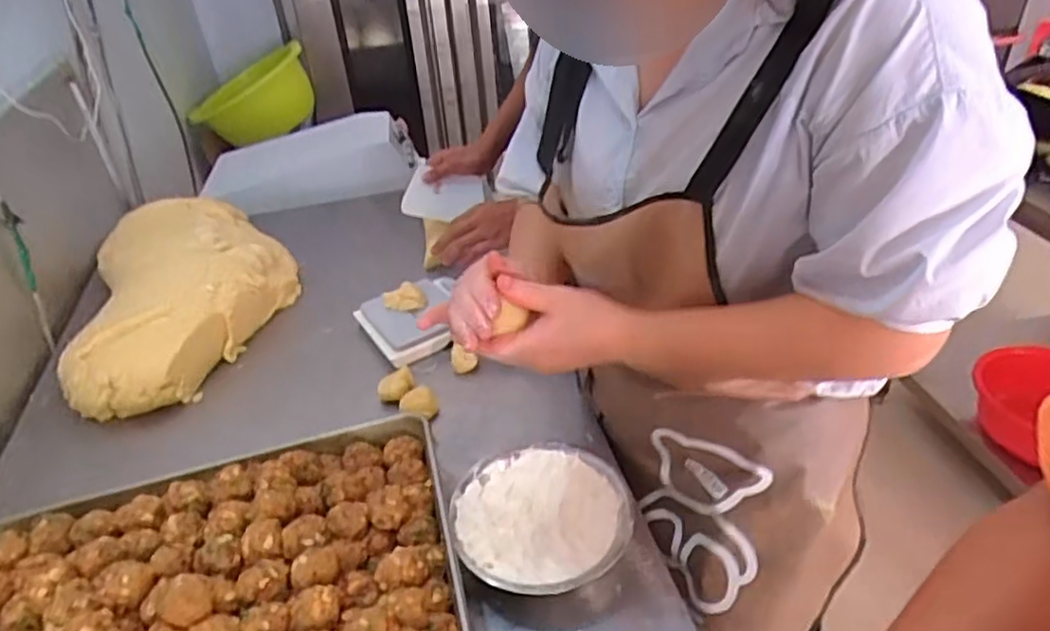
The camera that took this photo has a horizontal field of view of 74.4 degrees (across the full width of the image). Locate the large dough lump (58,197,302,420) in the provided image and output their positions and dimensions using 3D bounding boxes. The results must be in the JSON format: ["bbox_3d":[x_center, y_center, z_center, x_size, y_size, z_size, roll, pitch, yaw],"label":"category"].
[{"bbox_3d":[-0.549,-0.040,1.130,0.315,0.127,0.441,-12,37,-9],"label":"large dough lump"}]

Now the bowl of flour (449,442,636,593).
[{"bbox_3d":[0.019,0.230,0.758,0.184,0.058,0.176,-3,36,2],"label":"bowl of flour"}]

